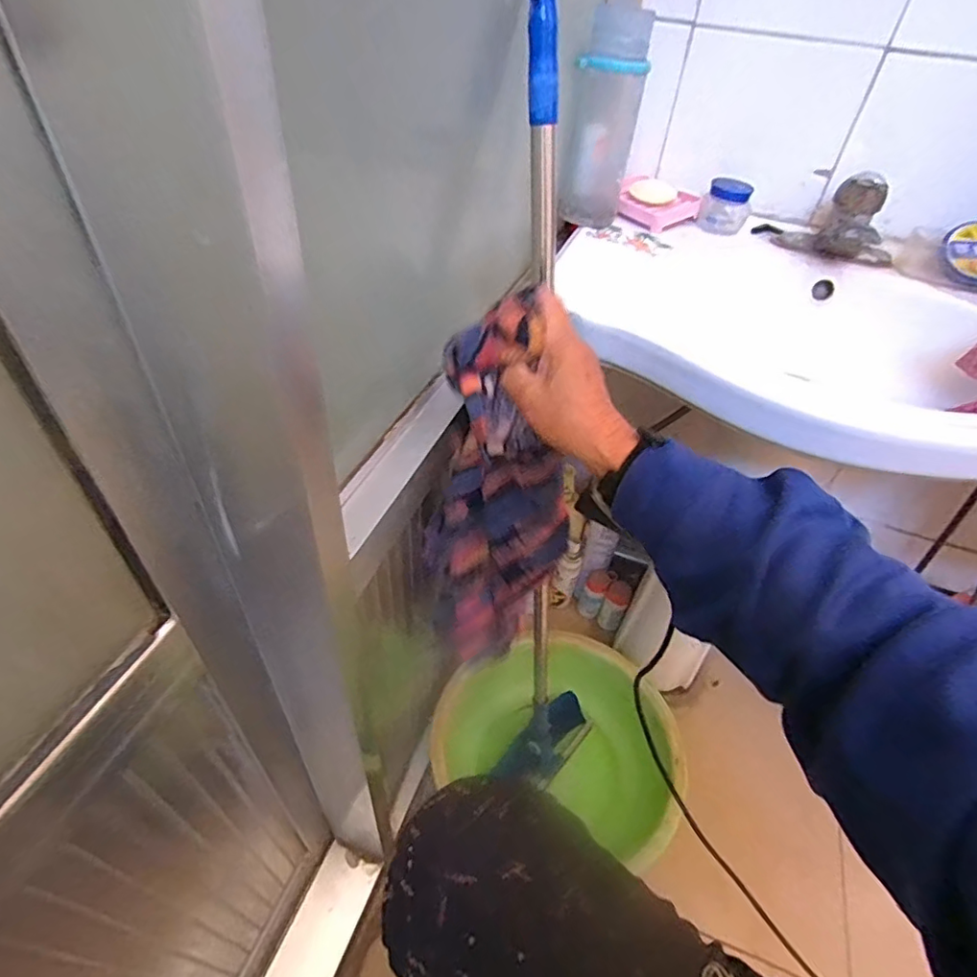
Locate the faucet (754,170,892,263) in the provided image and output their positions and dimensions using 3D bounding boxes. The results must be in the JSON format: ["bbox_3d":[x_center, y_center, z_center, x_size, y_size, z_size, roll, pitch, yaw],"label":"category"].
[{"bbox_3d":[0.392,-0.312,0.638,0.147,0.090,0.064,28,48,21],"label":"faucet"}]

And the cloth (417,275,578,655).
[{"bbox_3d":[0.006,0.028,0.533,0.136,0.401,0.063,20,42,14],"label":"cloth"}]

